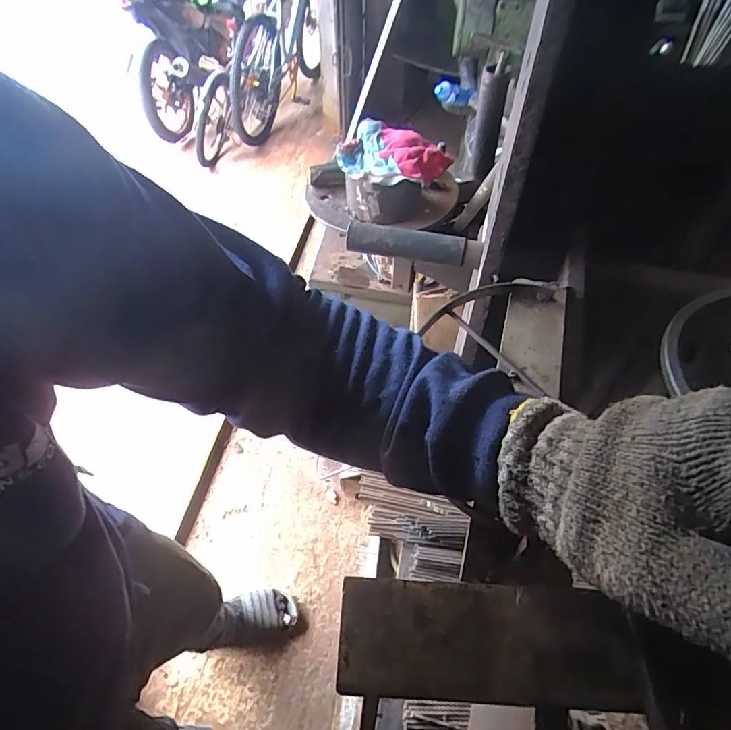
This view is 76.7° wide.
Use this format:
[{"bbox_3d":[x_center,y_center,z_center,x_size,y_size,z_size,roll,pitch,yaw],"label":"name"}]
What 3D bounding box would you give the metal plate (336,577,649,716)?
[{"bbox_3d":[0.056,0.132,0.222,0.136,0.011,0.049,2,55,2],"label":"metal plate"}]

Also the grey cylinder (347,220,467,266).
[{"bbox_3d":[0.047,-0.141,0.527,0.132,0.031,0.031,9,52,7],"label":"grey cylinder"}]

